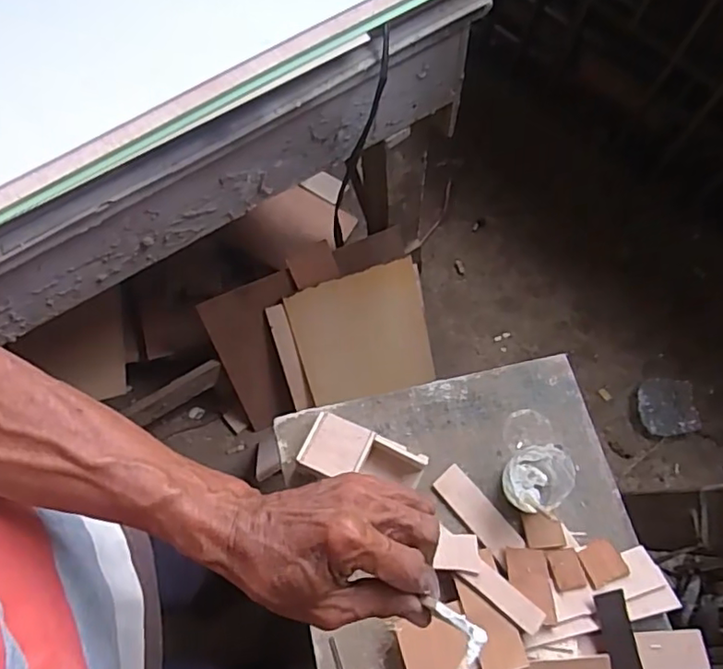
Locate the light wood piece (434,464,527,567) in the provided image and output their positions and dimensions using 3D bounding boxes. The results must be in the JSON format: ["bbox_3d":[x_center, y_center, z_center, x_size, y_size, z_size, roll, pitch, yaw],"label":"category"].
[{"bbox_3d":[0.123,0.189,0.613,0.036,0.005,0.104,-38,73,-14],"label":"light wood piece"}]

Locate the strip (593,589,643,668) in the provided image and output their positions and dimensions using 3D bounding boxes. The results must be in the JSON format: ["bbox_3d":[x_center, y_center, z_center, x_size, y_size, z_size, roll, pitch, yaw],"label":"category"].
[{"bbox_3d":[0.247,0.299,0.555,0.032,0.007,0.100,-11,79,-2],"label":"strip"}]

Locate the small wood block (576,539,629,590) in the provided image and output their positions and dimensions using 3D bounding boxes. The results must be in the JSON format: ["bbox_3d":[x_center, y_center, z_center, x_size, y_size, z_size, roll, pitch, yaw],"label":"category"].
[{"bbox_3d":[0.243,0.231,0.589,0.044,0.004,0.041,-16,50,-10],"label":"small wood block"}]

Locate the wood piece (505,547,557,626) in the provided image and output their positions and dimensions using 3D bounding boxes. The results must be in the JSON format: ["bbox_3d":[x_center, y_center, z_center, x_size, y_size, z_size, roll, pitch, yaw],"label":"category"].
[{"bbox_3d":[0.165,0.245,0.570,0.039,0.005,0.070,1,53,-1],"label":"wood piece"}]

